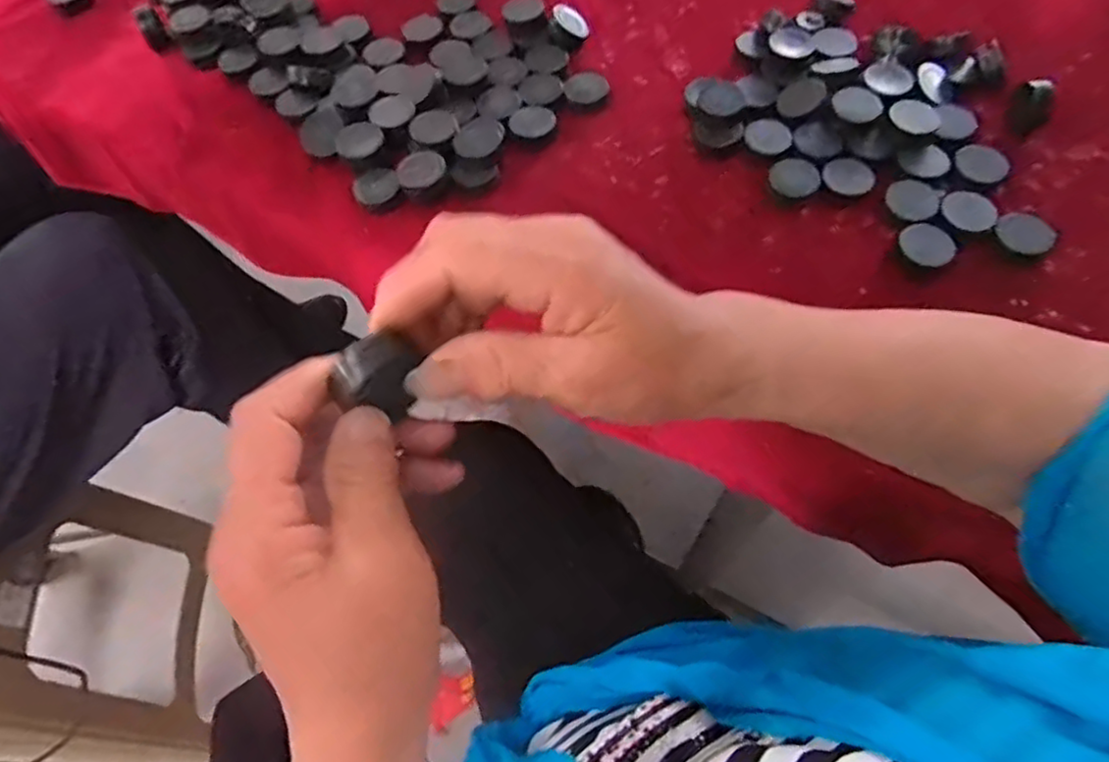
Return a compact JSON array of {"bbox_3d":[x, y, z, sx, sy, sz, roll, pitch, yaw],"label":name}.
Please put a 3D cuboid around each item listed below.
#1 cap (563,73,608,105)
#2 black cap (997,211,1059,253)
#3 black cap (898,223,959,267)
[{"bbox_3d":[0.023,-0.216,0.490,0.033,0.004,0.031,-2,62,3],"label":"cap"},{"bbox_3d":[0.288,-0.088,0.407,0.033,0.009,0.031,-2,62,3],"label":"black cap"},{"bbox_3d":[0.227,-0.083,0.405,0.029,0.004,0.033,-37,66,-15],"label":"black cap"}]

